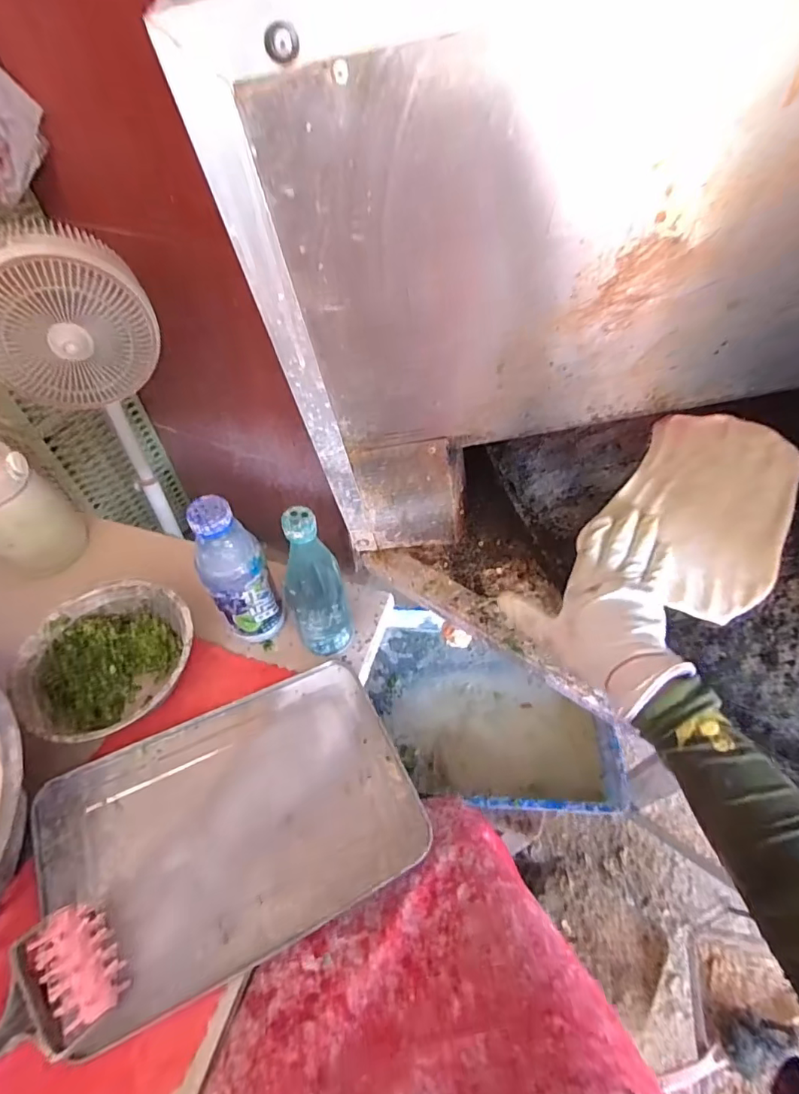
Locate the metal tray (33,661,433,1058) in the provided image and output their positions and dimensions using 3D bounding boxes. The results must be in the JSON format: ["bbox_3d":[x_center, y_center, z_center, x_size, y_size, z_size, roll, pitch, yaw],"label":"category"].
[{"bbox_3d":[-0.162,0.268,0.510,0.334,0.023,0.232,-23,54,-15],"label":"metal tray"}]

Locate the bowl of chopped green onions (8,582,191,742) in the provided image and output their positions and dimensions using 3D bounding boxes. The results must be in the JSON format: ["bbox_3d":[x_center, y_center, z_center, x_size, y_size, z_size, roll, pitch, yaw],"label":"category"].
[{"bbox_3d":[-0.327,0.132,0.590,0.178,0.061,0.179,-1,51,1],"label":"bowl of chopped green onions"}]

